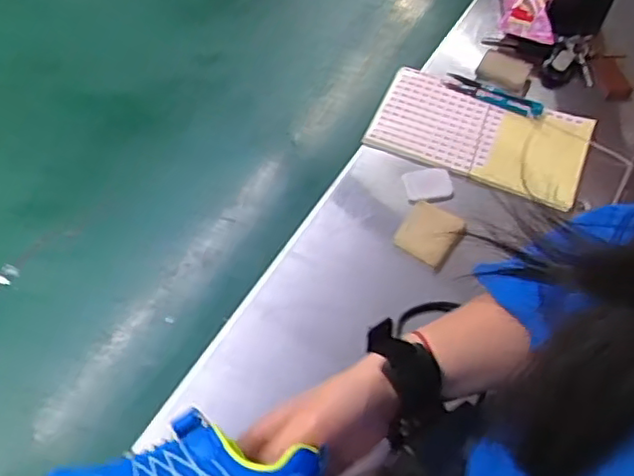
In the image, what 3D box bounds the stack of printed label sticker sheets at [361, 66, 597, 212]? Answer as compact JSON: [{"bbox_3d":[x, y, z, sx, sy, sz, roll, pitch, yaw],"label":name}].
[{"bbox_3d":[0.167,-0.108,0.658,0.213,0.013,0.116,20,57,12],"label":"stack of printed label sticker sheets"}]

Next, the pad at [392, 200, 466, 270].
[{"bbox_3d":[0.104,-0.006,0.588,0.052,0.012,0.057,31,60,18],"label":"pad"}]

